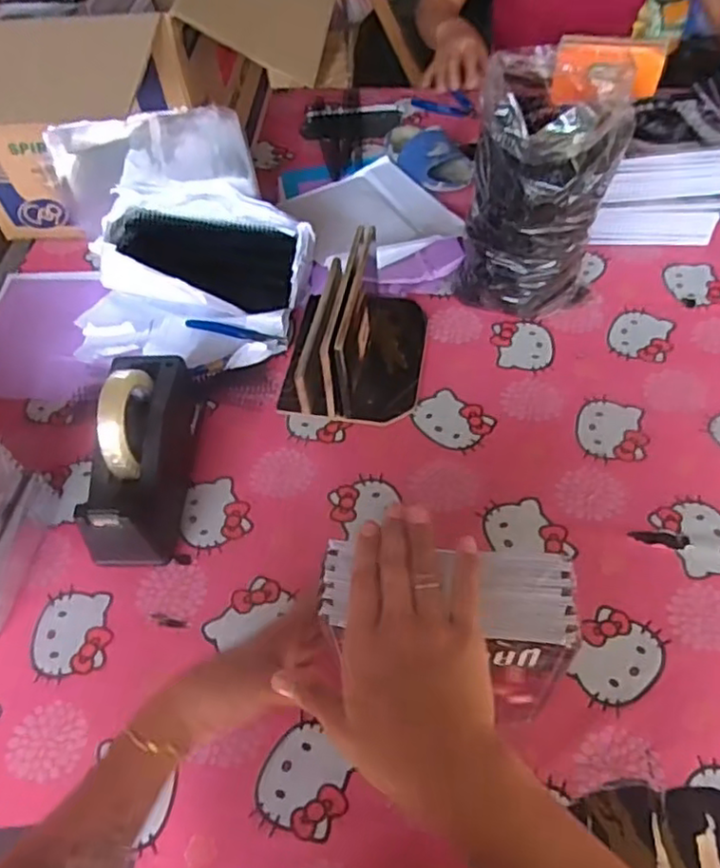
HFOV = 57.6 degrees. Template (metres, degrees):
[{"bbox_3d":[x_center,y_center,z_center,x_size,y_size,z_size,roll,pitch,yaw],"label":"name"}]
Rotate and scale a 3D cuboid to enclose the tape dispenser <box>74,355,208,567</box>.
[{"bbox_3d":[-0.220,0.017,0.651,0.076,0.122,0.213,0,54,3],"label":"tape dispenser"}]

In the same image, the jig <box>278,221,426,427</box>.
[{"bbox_3d":[0.003,-0.125,0.745,0.142,0.117,0.204,13,56,12],"label":"jig"}]

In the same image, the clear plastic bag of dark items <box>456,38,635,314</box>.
[{"bbox_3d":[0.200,-0.254,0.736,0.144,0.265,0.140,11,56,11],"label":"clear plastic bag of dark items"}]

